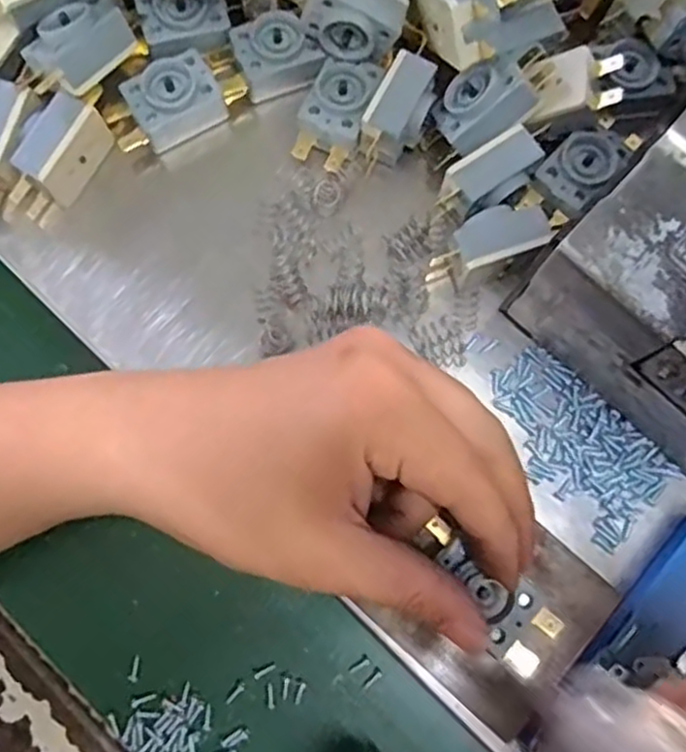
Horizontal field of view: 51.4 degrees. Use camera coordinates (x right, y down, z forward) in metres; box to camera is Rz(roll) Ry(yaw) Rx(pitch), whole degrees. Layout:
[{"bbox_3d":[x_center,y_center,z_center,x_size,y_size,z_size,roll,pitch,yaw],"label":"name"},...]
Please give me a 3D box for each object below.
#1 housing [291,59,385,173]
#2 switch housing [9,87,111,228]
[{"bbox_3d":[-0.003,-0.110,0.297,0.025,0.013,0.046,23,81,5],"label":"housing"},{"bbox_3d":[-0.115,-0.090,0.290,0.019,0.027,0.054,32,82,6],"label":"switch housing"}]

